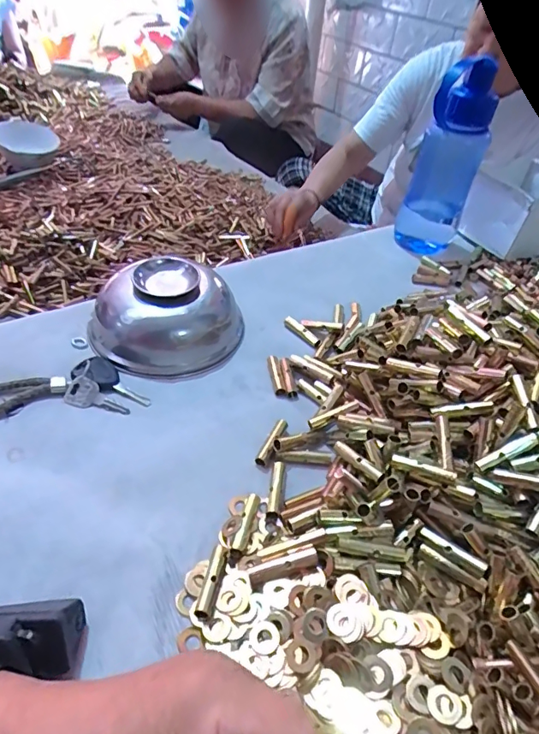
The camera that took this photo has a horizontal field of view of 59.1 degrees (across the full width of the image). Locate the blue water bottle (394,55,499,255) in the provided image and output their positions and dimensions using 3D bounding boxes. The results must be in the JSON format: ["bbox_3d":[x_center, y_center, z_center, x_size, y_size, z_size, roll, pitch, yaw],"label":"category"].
[{"bbox_3d":[0.211,-0.237,0.575,0.078,0.200,0.067,18,43,13],"label":"blue water bottle"}]

